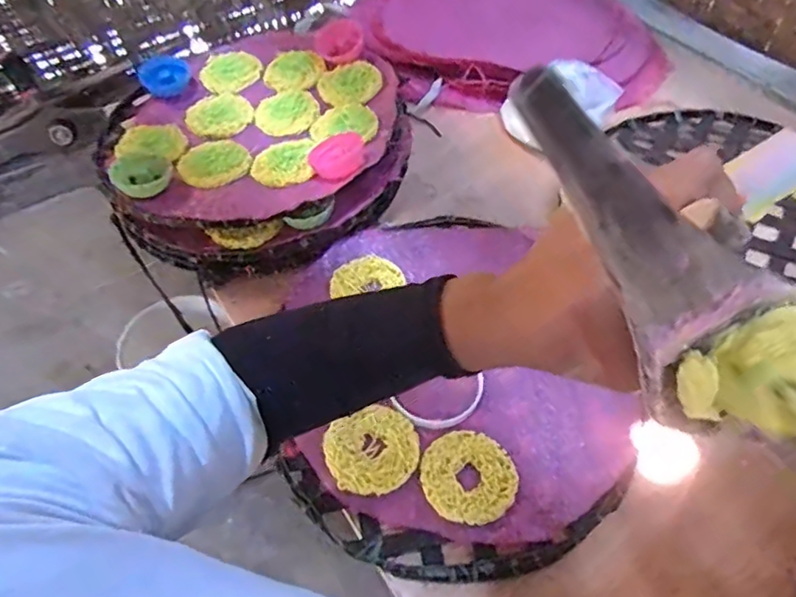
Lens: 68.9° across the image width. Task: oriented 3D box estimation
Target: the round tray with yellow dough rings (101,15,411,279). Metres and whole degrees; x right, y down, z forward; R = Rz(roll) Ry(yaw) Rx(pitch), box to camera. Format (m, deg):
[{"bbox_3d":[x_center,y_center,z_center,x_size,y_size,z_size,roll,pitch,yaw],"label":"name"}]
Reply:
[{"bbox_3d":[-0.165,-0.185,0.704,0.332,0.085,0.333,-3,52,3],"label":"round tray with yellow dough rings"}]

